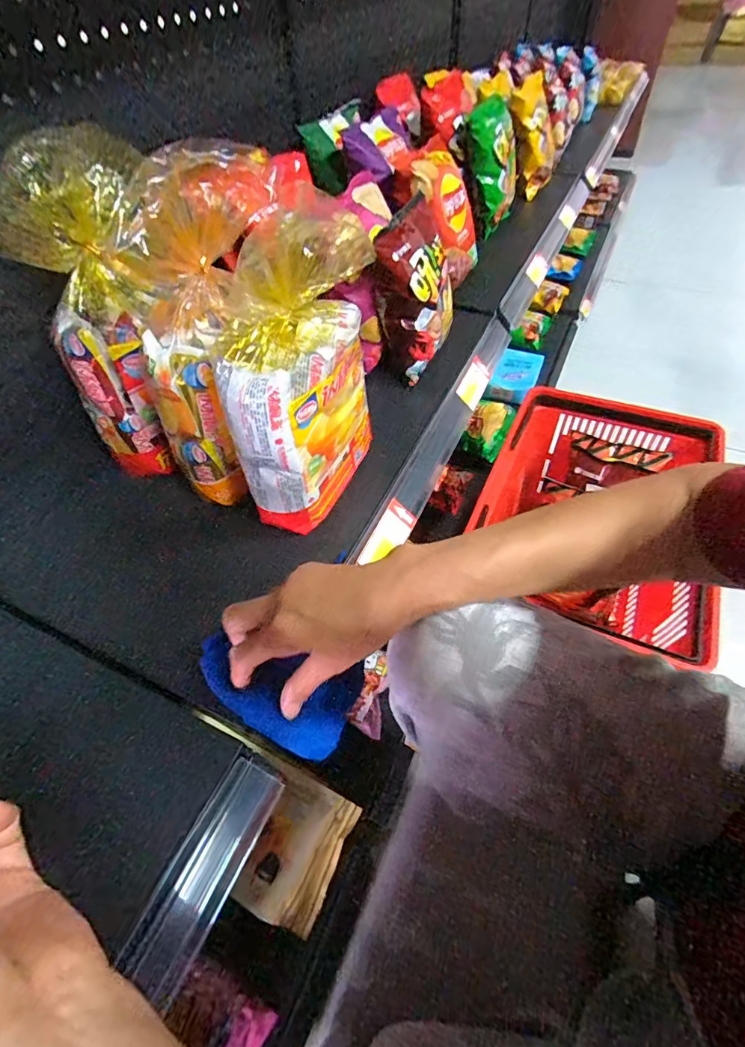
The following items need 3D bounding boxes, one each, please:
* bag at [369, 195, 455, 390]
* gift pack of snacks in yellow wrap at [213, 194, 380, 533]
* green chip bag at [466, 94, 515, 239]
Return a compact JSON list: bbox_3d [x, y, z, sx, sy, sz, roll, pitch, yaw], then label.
[{"bbox_3d":[0.055,-0.294,0.612,0.076,0.165,0.116,21,55,19],"label":"bag"},{"bbox_3d":[-0.065,-0.127,0.432,0.077,0.244,0.174,15,53,15],"label":"gift pack of snacks in yellow wrap"},{"bbox_3d":[0.227,-0.664,0.873,0.055,0.194,0.124,21,57,41],"label":"green chip bag"}]

